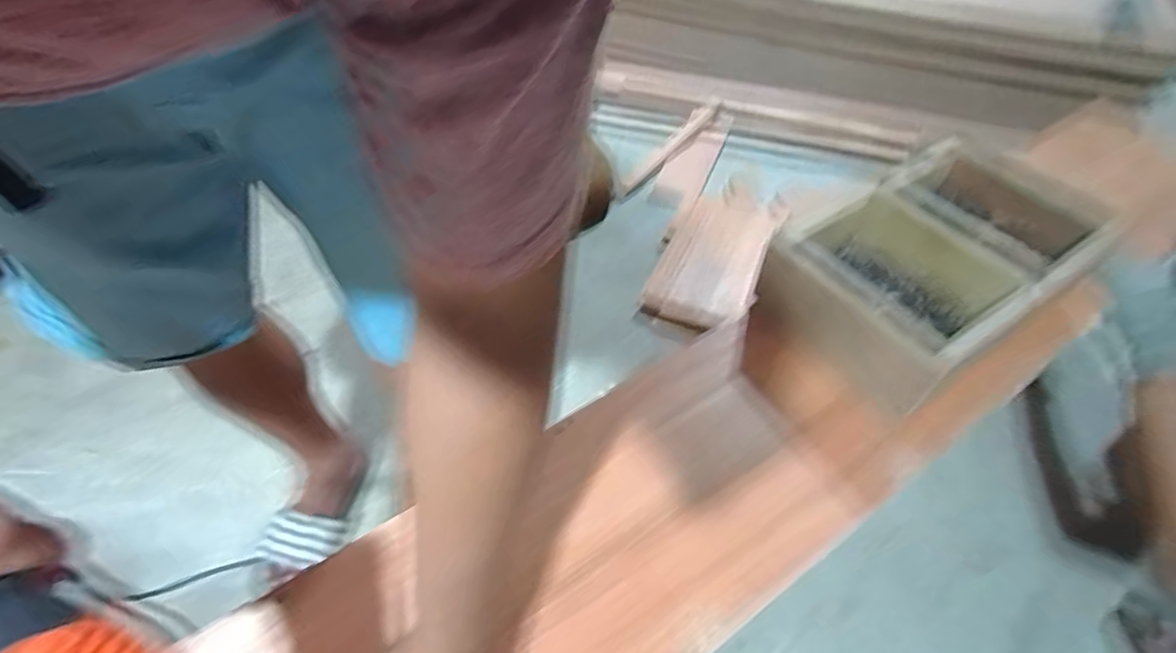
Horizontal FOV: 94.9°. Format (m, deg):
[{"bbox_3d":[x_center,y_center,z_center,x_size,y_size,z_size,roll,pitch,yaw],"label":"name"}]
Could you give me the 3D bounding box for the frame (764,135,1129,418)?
[{"bbox_3d":[0.390,-0.075,0.622,0.336,0.105,0.210,-28,57,-22],"label":"frame"}]

